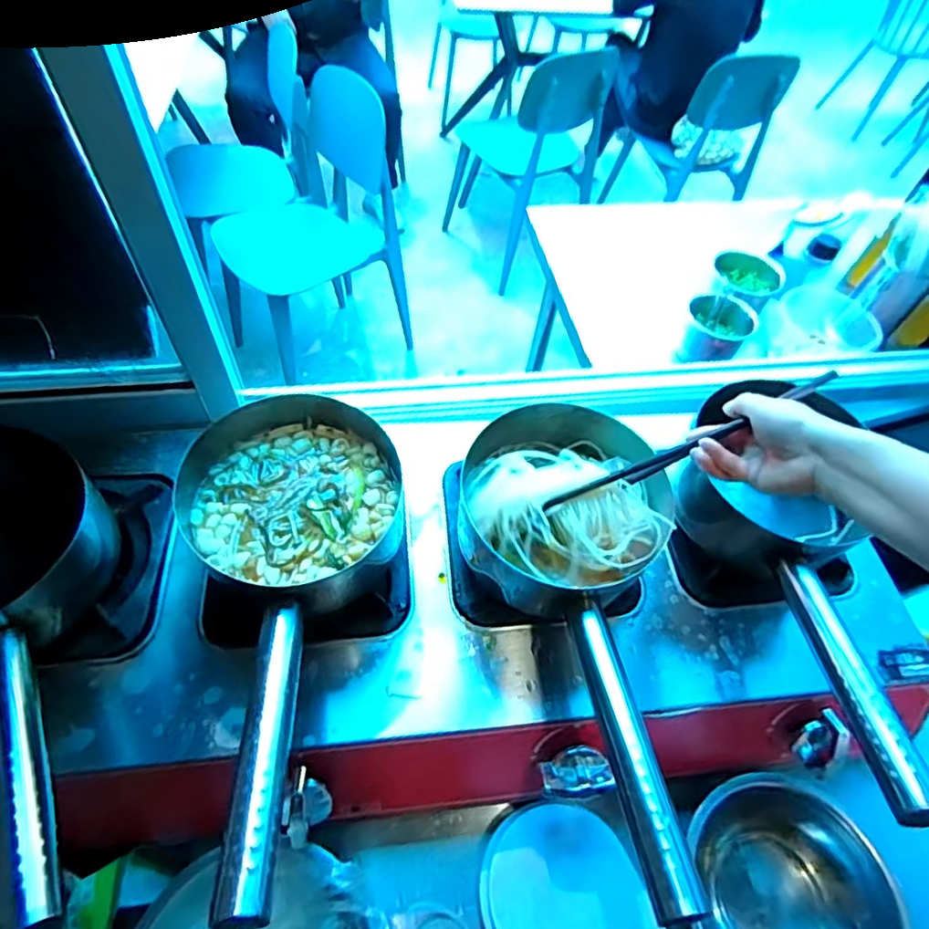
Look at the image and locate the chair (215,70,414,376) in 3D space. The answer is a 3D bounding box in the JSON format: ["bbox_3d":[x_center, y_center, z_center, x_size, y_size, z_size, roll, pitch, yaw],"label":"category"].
[{"bbox_3d":[-0.466,-0.661,1.641,0.489,0.683,0.435,-29,63,-23],"label":"chair"}]

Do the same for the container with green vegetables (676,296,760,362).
[{"bbox_3d":[0.428,-0.230,0.978,0.111,0.079,0.104,-21,60,-19],"label":"container with green vegetables"}]

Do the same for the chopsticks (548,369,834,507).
[{"bbox_3d":[0.180,-0.014,0.462,0.244,0.022,0.009,-26,59,7],"label":"chopsticks"}]

